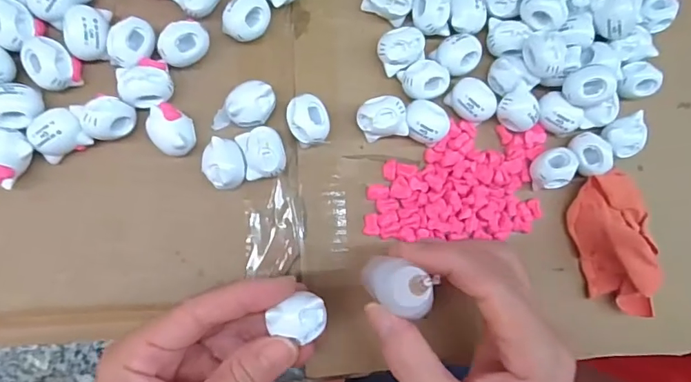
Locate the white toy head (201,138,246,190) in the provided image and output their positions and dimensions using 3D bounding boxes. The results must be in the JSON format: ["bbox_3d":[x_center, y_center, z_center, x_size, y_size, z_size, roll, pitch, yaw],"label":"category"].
[{"bbox_3d":[-0.062,-0.014,0.243,0.020,0.017,0.025,-4,85,-8],"label":"white toy head"}]

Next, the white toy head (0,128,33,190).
[{"bbox_3d":[-0.164,-0.016,0.230,0.021,0.018,0.026,26,82,-5],"label":"white toy head"}]

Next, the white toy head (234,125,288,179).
[{"bbox_3d":[-0.043,-0.020,0.245,0.022,0.017,0.025,-17,87,-9],"label":"white toy head"}]

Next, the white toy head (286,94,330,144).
[{"bbox_3d":[-0.020,-0.037,0.250,0.020,0.019,0.025,-17,87,-9],"label":"white toy head"}]

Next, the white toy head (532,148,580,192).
[{"bbox_3d":[0.116,-0.012,0.266,0.023,0.014,0.021,1,85,-8],"label":"white toy head"}]

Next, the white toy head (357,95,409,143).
[{"bbox_3d":[0.019,-0.038,0.253,0.024,0.021,0.021,-12,87,-9],"label":"white toy head"}]

